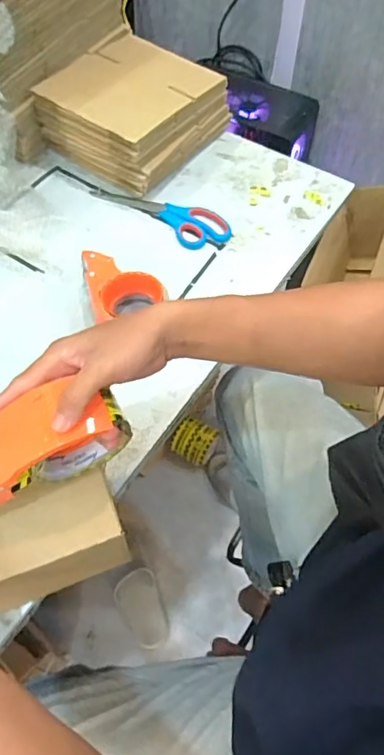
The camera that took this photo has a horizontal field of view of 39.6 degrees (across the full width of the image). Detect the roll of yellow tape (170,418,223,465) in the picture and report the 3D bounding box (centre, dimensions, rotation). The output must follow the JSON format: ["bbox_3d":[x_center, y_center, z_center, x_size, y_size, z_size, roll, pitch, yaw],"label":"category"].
[{"bbox_3d":[0.006,0.171,1.359,0.097,0.105,0.092,25,62,14],"label":"roll of yellow tape"}]

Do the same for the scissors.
[{"bbox_3d":[-0.046,-0.262,0.832,0.230,0.008,0.082,29,63,16],"label":"scissors"}]

